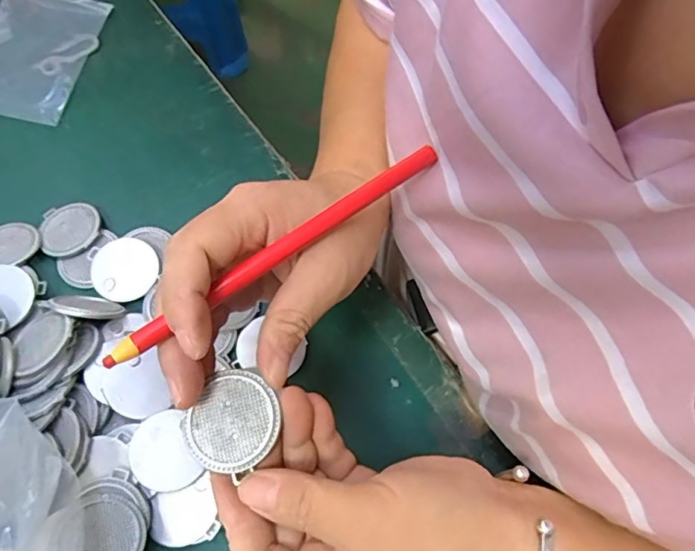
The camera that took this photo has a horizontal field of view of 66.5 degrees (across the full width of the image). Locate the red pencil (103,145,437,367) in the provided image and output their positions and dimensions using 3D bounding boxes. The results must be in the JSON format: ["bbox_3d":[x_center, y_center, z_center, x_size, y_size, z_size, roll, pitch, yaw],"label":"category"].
[{"bbox_3d":[-0.027,-0.011,0.220,0.161,0.004,0.009,-34,71,-14],"label":"red pencil"}]

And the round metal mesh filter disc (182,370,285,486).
[{"bbox_3d":[-0.047,0.060,0.219,0.035,0.008,0.039,40,69,15],"label":"round metal mesh filter disc"}]

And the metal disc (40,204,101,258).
[{"bbox_3d":[-0.181,-0.030,0.346,0.037,0.004,0.039,-3,60,5],"label":"metal disc"}]

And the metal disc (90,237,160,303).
[{"bbox_3d":[-0.141,-0.004,0.334,0.039,0.004,0.041,3,72,-9],"label":"metal disc"}]

